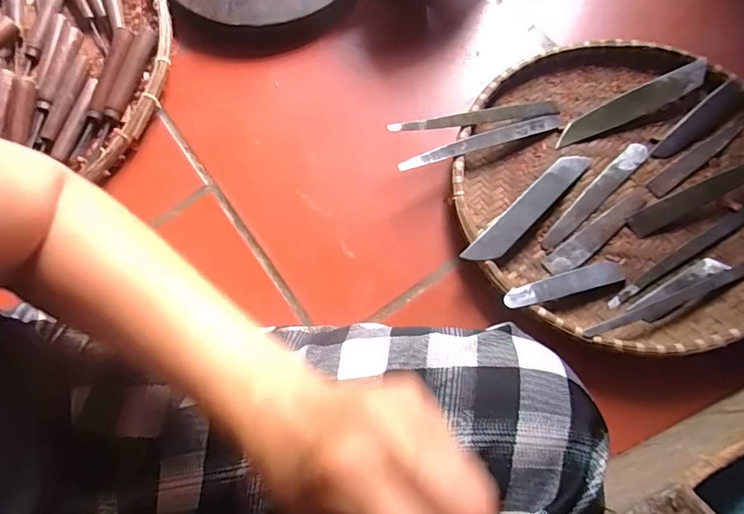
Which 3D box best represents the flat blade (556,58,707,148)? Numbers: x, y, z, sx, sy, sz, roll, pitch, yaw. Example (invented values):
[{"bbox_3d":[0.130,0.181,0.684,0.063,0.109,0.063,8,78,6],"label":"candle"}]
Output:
[{"bbox_3d":[0.277,-0.163,0.518,0.169,0.009,0.029,-23,84,2],"label":"flat blade"}]

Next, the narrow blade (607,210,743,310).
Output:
[{"bbox_3d":[0.299,-0.002,0.469,0.173,0.005,0.018,-30,72,-6],"label":"narrow blade"}]

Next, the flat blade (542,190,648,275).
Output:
[{"bbox_3d":[0.225,-0.025,0.481,0.130,0.004,0.025,-38,73,-9],"label":"flat blade"}]

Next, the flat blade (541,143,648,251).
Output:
[{"bbox_3d":[0.228,-0.063,0.496,0.157,0.004,0.020,-42,74,-10],"label":"flat blade"}]

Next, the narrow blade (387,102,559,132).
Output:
[{"bbox_3d":[0.111,-0.147,0.508,0.196,0.007,0.019,-11,72,-15],"label":"narrow blade"}]

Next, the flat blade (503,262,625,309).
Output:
[{"bbox_3d":[0.181,0.025,0.453,0.127,0.006,0.024,-11,62,-14],"label":"flat blade"}]

